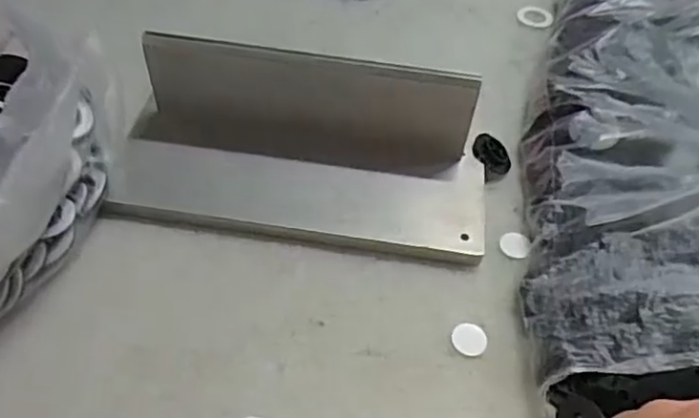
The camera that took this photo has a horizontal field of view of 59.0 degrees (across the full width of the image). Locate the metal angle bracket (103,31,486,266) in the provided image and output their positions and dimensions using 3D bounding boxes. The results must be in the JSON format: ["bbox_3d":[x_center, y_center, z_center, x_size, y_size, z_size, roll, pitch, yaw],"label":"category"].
[{"bbox_3d":[-0.023,-0.031,0.319,0.190,0.058,0.080,8,51,4],"label":"metal angle bracket"}]

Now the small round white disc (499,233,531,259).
[{"bbox_3d":[0.086,0.018,0.322,0.015,0.004,0.017,15,52,9],"label":"small round white disc"}]

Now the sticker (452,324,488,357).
[{"bbox_3d":[0.055,0.060,0.286,0.016,0.004,0.016,4,59,-7],"label":"sticker"}]

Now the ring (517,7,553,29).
[{"bbox_3d":[0.138,-0.144,0.460,0.026,0.004,0.026,2,51,-2],"label":"ring"}]

